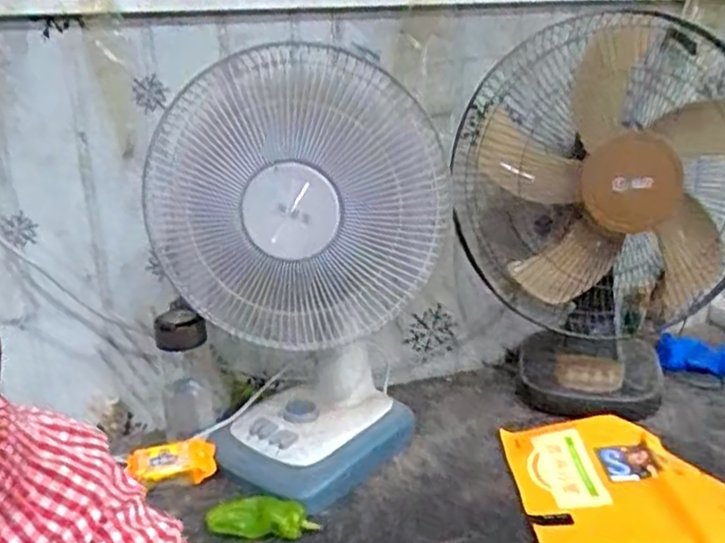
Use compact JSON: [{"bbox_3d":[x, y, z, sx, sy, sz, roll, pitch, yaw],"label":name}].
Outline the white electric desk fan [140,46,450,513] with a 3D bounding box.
[{"bbox_3d":[-0.068,0.018,0.832,0.271,0.491,0.258,-13,20,-30],"label":"white electric desk fan"}]

